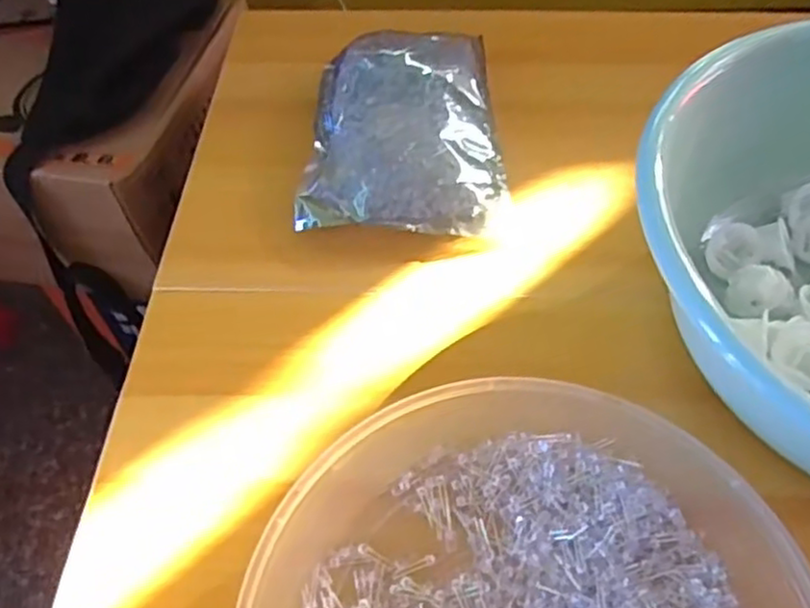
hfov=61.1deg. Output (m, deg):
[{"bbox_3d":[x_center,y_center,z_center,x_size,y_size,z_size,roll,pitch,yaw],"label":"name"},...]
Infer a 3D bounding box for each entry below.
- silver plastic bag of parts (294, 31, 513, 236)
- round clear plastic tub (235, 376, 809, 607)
[{"bbox_3d":[0.001,-0.126,0.471,0.127,0.030,0.179,2,56,1],"label":"silver plastic bag of parts"},{"bbox_3d":[0.046,0.134,0.284,0.214,0.047,0.211,0,56,0],"label":"round clear plastic tub"}]

